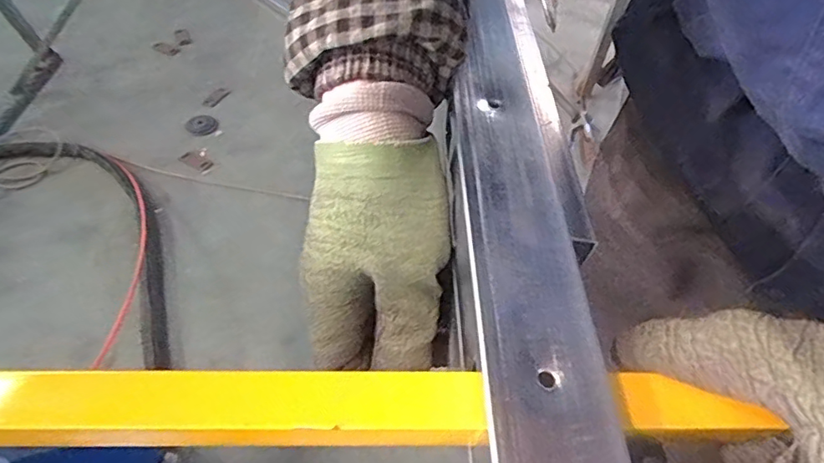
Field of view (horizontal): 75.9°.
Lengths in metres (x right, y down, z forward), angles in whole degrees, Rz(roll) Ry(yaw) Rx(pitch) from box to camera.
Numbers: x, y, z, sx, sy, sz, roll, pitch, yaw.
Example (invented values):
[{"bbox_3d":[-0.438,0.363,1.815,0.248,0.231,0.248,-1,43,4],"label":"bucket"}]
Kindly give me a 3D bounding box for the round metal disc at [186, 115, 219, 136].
[{"bbox_3d":[-0.611,-0.309,1.533,0.089,0.012,0.089,-2,50,-4],"label":"round metal disc"}]

